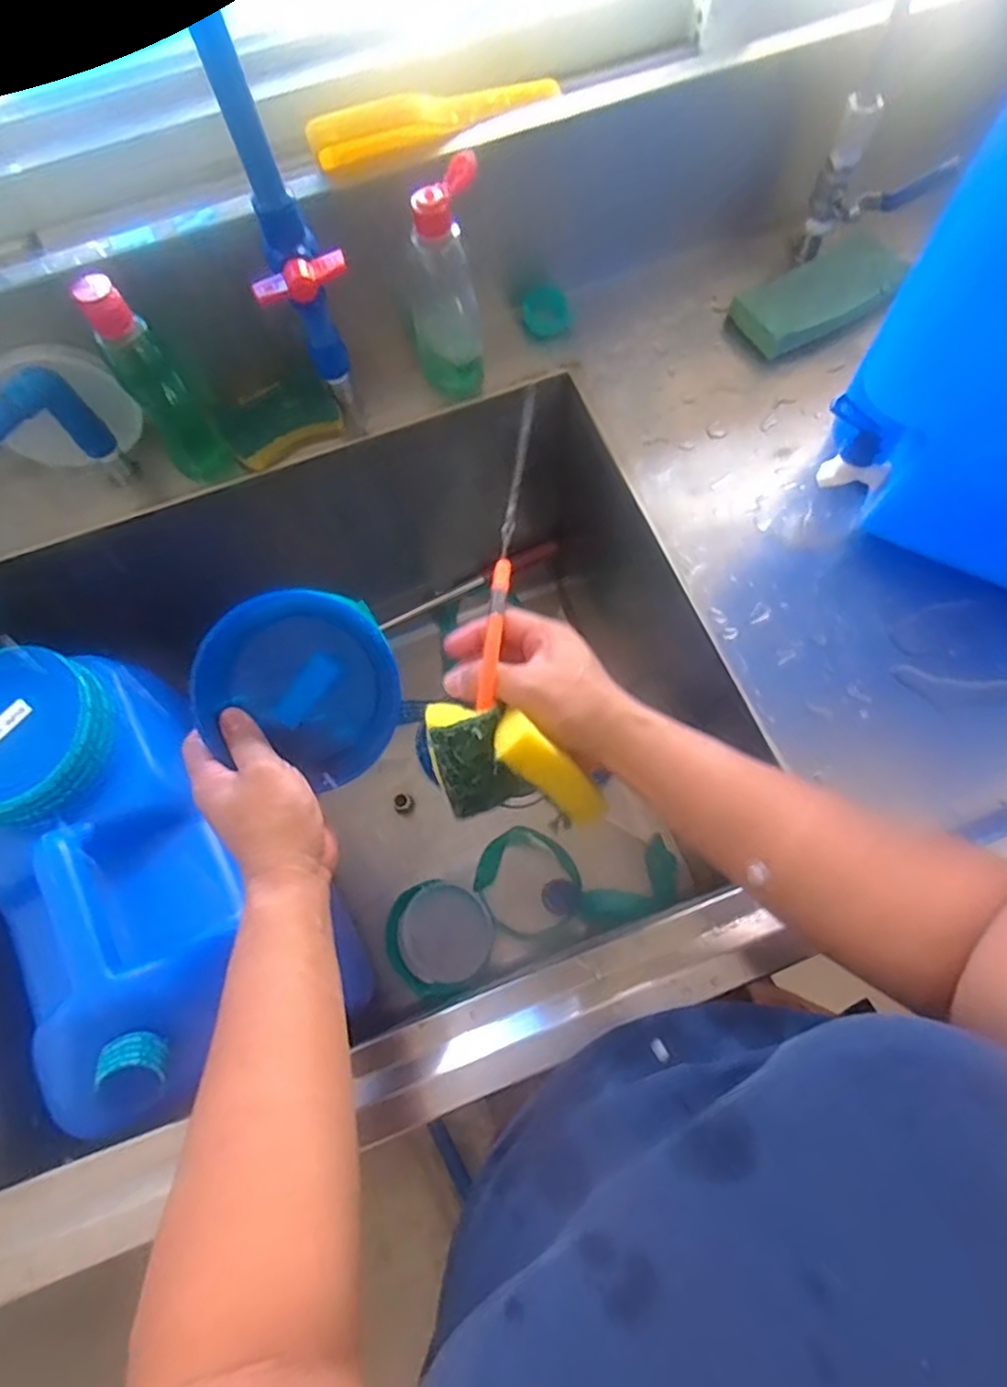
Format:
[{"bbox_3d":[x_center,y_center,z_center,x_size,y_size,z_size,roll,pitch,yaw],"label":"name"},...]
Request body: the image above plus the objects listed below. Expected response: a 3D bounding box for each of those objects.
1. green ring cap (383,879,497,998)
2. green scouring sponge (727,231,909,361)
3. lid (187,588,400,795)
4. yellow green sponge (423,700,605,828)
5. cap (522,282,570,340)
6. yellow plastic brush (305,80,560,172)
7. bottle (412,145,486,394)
[{"bbox_3d":[-0.077,0.281,0.811,0.125,0.019,0.125,-5,75,17],"label":"green ring cap"},{"bbox_3d":[0.288,-0.360,0.621,0.151,0.039,0.073,-28,71,-7],"label":"green scouring sponge"},{"bbox_3d":[-0.124,-0.008,0.432,0.123,0.018,0.113,-2,109,-5],"label":"lid"},{"bbox_3d":[0.008,0.042,0.414,0.104,0.060,0.057,2,70,3],"label":"yellow green sponge"},{"bbox_3d":[0.039,-0.354,0.630,0.042,0.018,0.047,-2,70,2],"label":"cap"},{"bbox_3d":[-0.048,-0.421,0.495,0.188,0.031,0.019,-22,70,-5],"label":"yellow plastic brush"},{"bbox_3d":[-0.047,-0.320,0.553,0.065,0.172,0.052,-14,70,-3],"label":"bottle"}]

